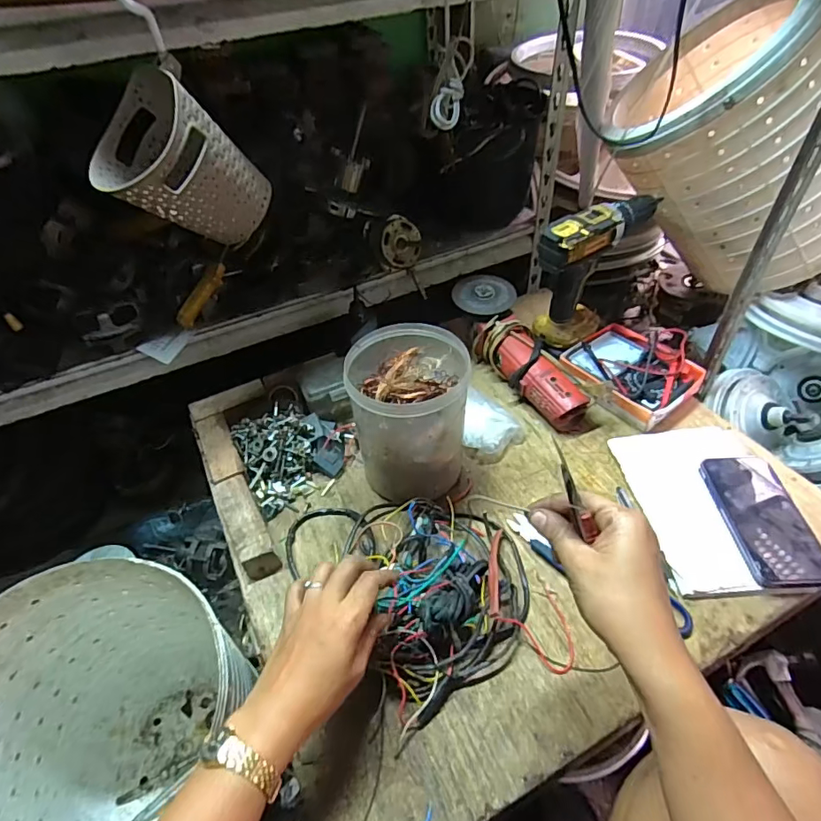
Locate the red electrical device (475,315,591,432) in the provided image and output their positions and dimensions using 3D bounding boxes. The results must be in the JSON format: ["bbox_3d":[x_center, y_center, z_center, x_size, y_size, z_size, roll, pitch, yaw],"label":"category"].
[{"bbox_3d":[0.176,-0.058,0.726,0.078,0.070,0.201,-22,49,-16],"label":"red electrical device"}]

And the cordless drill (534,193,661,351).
[{"bbox_3d":[0.256,-0.205,0.733,0.184,0.177,0.076,-37,55,-27],"label":"cordless drill"}]

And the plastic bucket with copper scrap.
[{"bbox_3d":[-0.001,0.004,0.599,0.126,0.159,0.129,6,48,9],"label":"plastic bucket with copper scrap"}]

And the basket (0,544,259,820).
[{"bbox_3d":[-0.301,0.355,0.562,0.252,0.377,0.272,-37,55,-27],"label":"basket"}]

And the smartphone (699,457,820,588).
[{"bbox_3d":[0.393,0.117,0.561,0.079,0.012,0.151,-8,49,8],"label":"smartphone"}]

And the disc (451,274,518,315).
[{"bbox_3d":[0.114,-0.180,0.781,0.095,0.008,0.077,15,64,10],"label":"disc"}]

